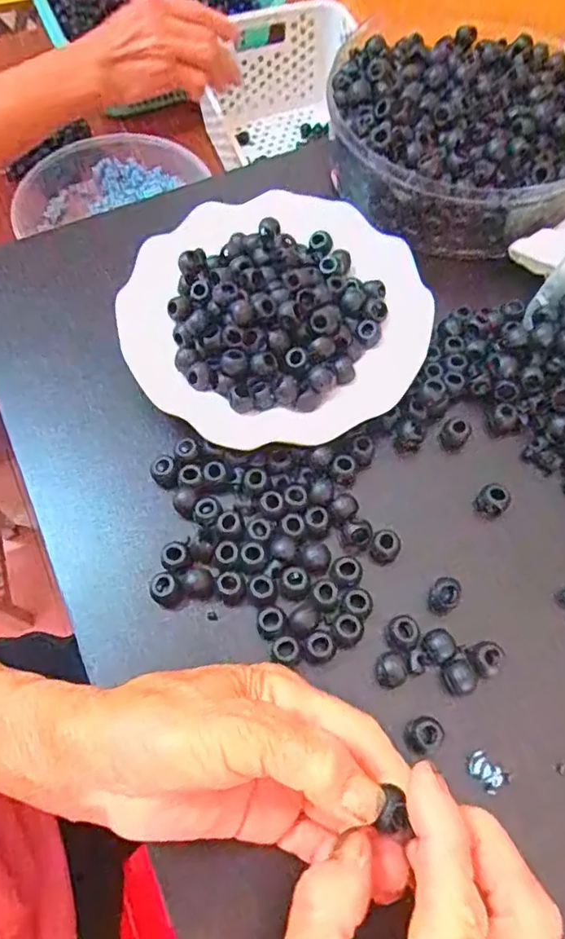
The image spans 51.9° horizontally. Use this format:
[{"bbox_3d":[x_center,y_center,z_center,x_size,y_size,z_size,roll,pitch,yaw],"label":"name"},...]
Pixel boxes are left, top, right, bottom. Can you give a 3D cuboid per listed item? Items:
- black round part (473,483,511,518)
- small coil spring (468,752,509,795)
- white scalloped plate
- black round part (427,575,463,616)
[{"bbox_3d":[0.113,0.017,0.313,0.016,0.017,0.013,36,70,16],"label":"black round part"},{"bbox_3d":[0.090,0.133,0.256,0.011,0.004,0.017,-38,70,-16],"label":"small coil spring"},{"bbox_3d":[-0.002,-0.097,0.350,0.179,0.032,0.176,0,64,1],"label":"white scalloped plate"},{"bbox_3d":[0.082,0.064,0.295,0.014,0.014,0.016,41,71,18],"label":"black round part"}]

